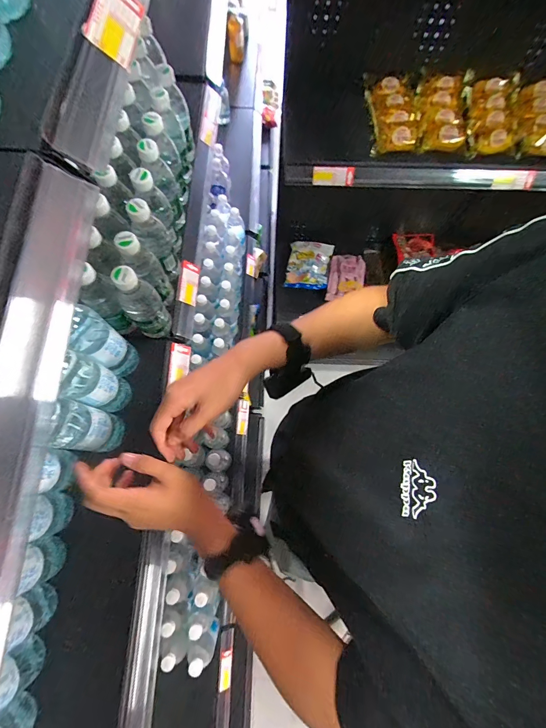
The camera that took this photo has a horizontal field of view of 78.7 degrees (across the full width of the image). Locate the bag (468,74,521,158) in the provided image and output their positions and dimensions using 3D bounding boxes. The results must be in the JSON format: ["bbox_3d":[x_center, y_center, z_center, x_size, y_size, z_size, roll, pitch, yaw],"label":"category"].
[{"bbox_3d":[0.502,-0.569,0.761,0.112,0.044,0.196,8,73,1],"label":"bag"}]

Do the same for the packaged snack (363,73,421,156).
[{"bbox_3d":[0.277,-0.583,0.768,0.105,0.048,0.199,-4,73,-2],"label":"packaged snack"}]

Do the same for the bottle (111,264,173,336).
[{"bbox_3d":[-0.215,-0.098,0.551,0.052,0.165,0.051,-2,73,-2],"label":"bottle"}]

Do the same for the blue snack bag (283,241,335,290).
[{"bbox_3d":[0.143,-0.389,1.325,0.164,0.048,0.208,10,73,2],"label":"blue snack bag"}]

